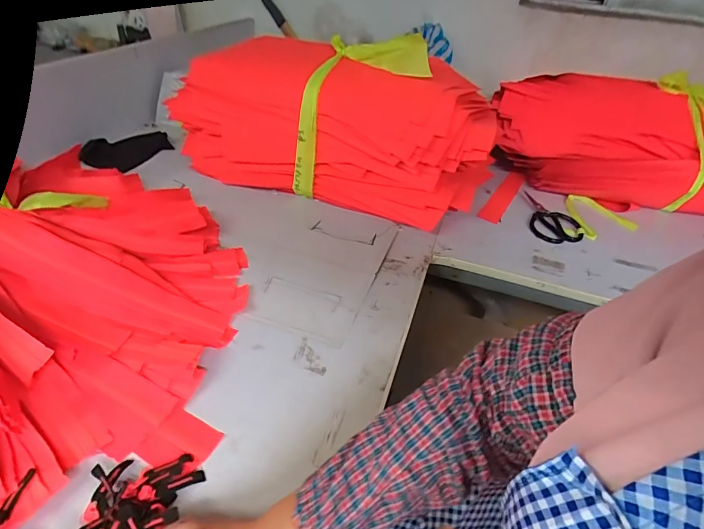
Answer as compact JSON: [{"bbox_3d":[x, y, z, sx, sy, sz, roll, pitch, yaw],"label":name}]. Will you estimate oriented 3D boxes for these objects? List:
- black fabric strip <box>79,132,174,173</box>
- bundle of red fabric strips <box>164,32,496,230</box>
[{"bbox_3d":[-0.561,-0.279,0.997,0.200,0.081,0.018,-14,26,-20],"label":"black fabric strip"},{"bbox_3d":[-0.034,-0.307,0.886,0.667,0.284,0.293,18,41,13],"label":"bundle of red fabric strips"}]

